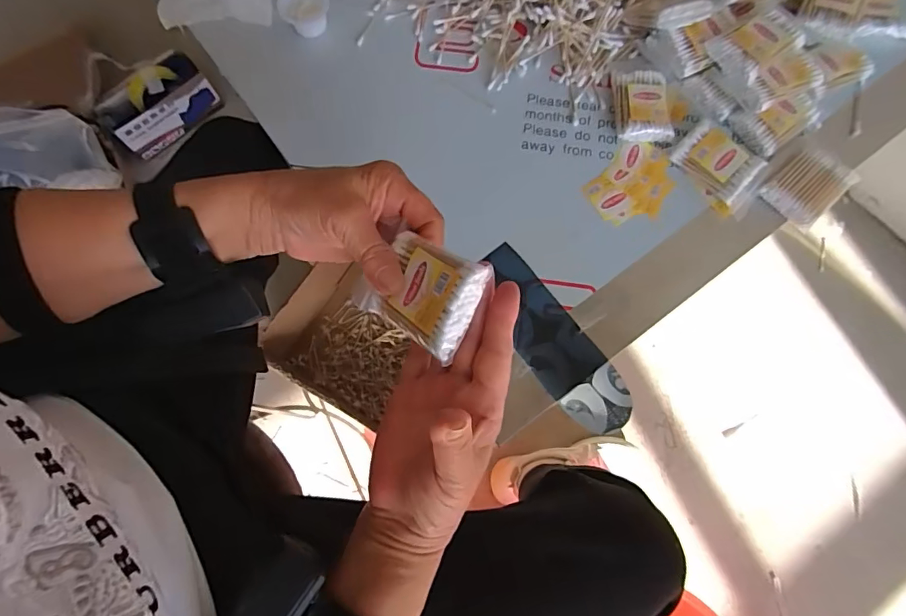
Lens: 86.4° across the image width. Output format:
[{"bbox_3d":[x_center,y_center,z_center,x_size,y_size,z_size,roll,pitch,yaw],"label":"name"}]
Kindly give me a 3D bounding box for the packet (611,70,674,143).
[{"bbox_3d":[0.192,-0.206,0.492,0.051,0.018,0.072,-1,73,0],"label":"packet"}]

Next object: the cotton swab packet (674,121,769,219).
[{"bbox_3d":[0.261,-0.138,0.474,0.084,0.020,0.059,42,78,12],"label":"cotton swab packet"}]

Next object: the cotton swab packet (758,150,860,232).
[{"bbox_3d":[0.347,-0.119,0.469,0.078,0.015,0.057,-40,77,-11],"label":"cotton swab packet"}]

